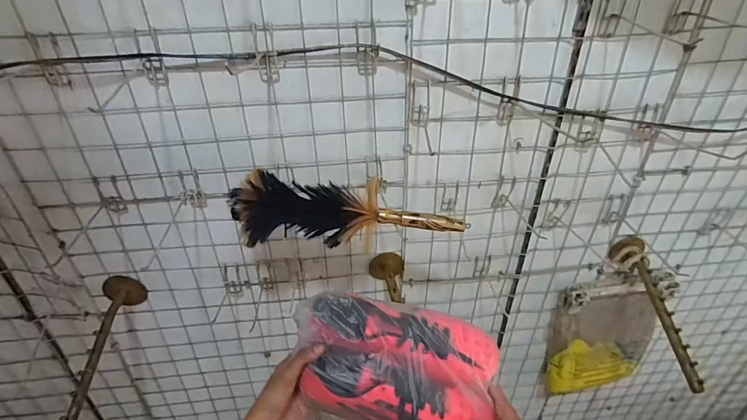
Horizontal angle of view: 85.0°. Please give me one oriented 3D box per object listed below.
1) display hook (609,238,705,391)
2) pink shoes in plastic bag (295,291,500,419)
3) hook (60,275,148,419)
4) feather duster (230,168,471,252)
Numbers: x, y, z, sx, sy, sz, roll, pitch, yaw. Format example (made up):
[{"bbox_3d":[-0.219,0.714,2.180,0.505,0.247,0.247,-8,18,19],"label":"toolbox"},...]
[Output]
[{"bbox_3d":[0.513,0.171,0.744,0.054,0.076,0.293,5,34,6],"label":"display hook"},{"bbox_3d":[0.024,0.203,0.523,0.260,0.095,0.159,17,71,-9],"label":"pink shoes in plastic bag"},{"bbox_3d":[-0.451,0.222,0.688,0.069,0.075,0.245,-6,35,-10],"label":"hook"},{"bbox_3d":[-0.034,-0.003,0.565,0.302,0.085,0.060,-1,34,-3],"label":"feather duster"}]

